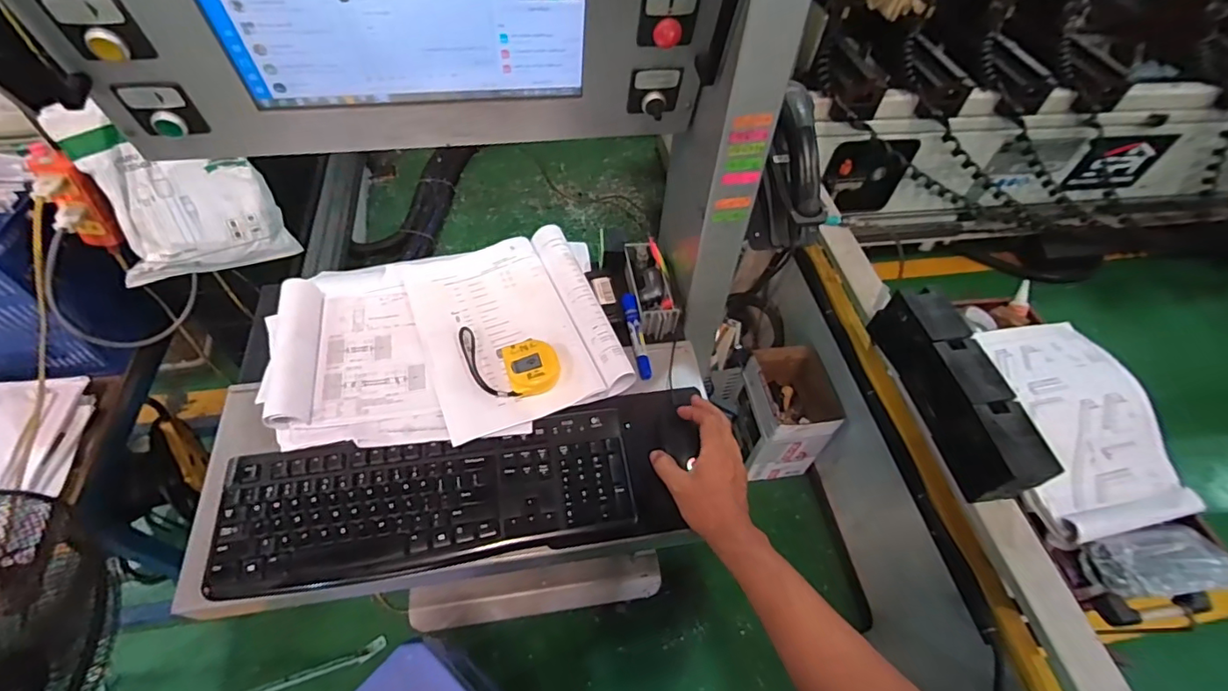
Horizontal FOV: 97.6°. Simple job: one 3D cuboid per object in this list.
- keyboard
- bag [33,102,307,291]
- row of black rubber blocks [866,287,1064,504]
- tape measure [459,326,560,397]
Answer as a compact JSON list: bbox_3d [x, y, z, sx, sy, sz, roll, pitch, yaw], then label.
[{"bbox_3d":[-0.203,0.167,0.608,0.439,0.028,0.141,-6,54,-10],"label":"keyboard"},{"bbox_3d":[-0.633,-0.212,0.795,0.204,0.240,0.105,-16,56,-16],"label":"bag"},{"bbox_3d":[0.671,0.083,1.066,0.105,0.143,0.443,-2,53,-7],"label":"row of black rubber blocks"},{"bbox_3d":[-0.142,0.021,0.682,0.147,0.034,0.076,17,54,7],"label":"tape measure"}]

